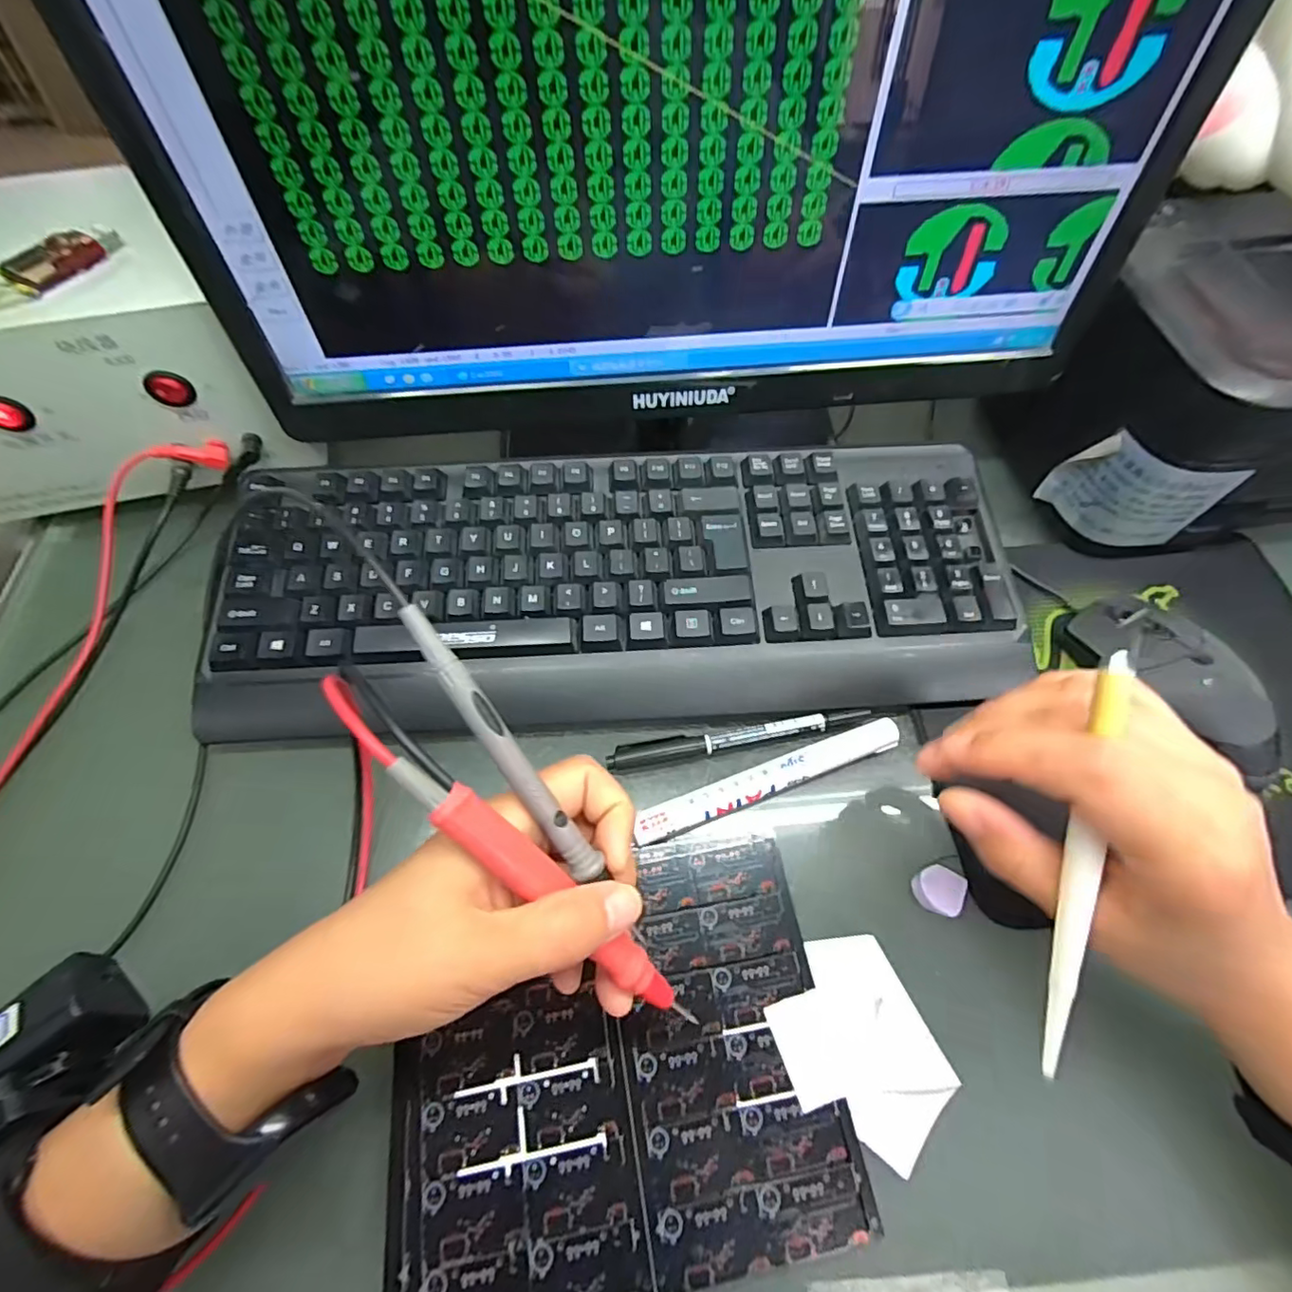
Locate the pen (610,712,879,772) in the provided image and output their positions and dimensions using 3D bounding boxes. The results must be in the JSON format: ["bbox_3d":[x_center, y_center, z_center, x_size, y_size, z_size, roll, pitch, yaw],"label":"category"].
[{"bbox_3d":[0.048,0.048,0.304,0.134,0.010,0.012,-9,63,-6],"label":"pen"}]

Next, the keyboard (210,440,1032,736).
[{"bbox_3d":[-0.015,-0.037,0.325,0.427,0.026,0.154,-2,70,-1],"label":"keyboard"}]

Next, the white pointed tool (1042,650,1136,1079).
[{"bbox_3d":[0.139,0.071,0.186,0.007,0.005,0.139,6,96,2],"label":"white pointed tool"}]

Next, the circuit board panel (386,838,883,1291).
[{"bbox_3d":[-0.013,0.166,0.237,0.173,0.004,0.143,-9,62,-6],"label":"circuit board panel"}]

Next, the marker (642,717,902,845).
[{"bbox_3d":[0.062,0.066,0.290,0.139,0.015,0.017,-18,64,-10],"label":"marker"}]

